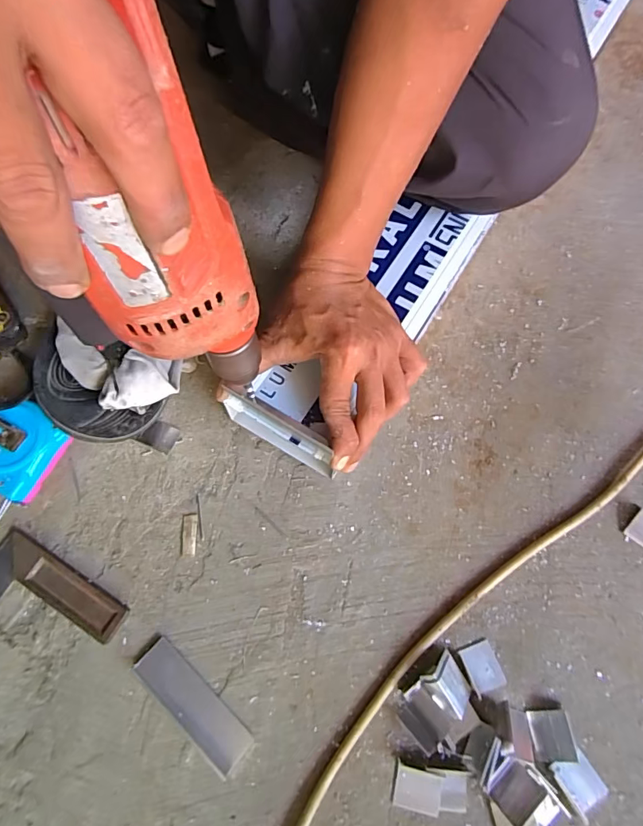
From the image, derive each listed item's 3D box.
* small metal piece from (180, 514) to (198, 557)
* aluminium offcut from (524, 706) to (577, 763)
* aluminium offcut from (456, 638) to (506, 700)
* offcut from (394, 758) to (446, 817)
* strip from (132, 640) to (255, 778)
[{"bbox_3d":[-0.105,0.096,0.364,0.013,0.004,0.032,-2,70,-1],"label":"small metal piece"},{"bbox_3d":[0.158,0.223,0.319,0.026,0.004,0.030,-13,57,17],"label":"aluminium offcut"},{"bbox_3d":[0.117,0.184,0.333,0.025,0.007,0.033,-20,71,-8],"label":"aluminium offcut"},{"bbox_3d":[0.065,0.254,0.310,0.031,0.004,0.025,13,70,4],"label":"offcut"},{"bbox_3d":[-0.091,0.202,0.320,0.096,0.009,0.028,42,75,13],"label":"strip"}]

